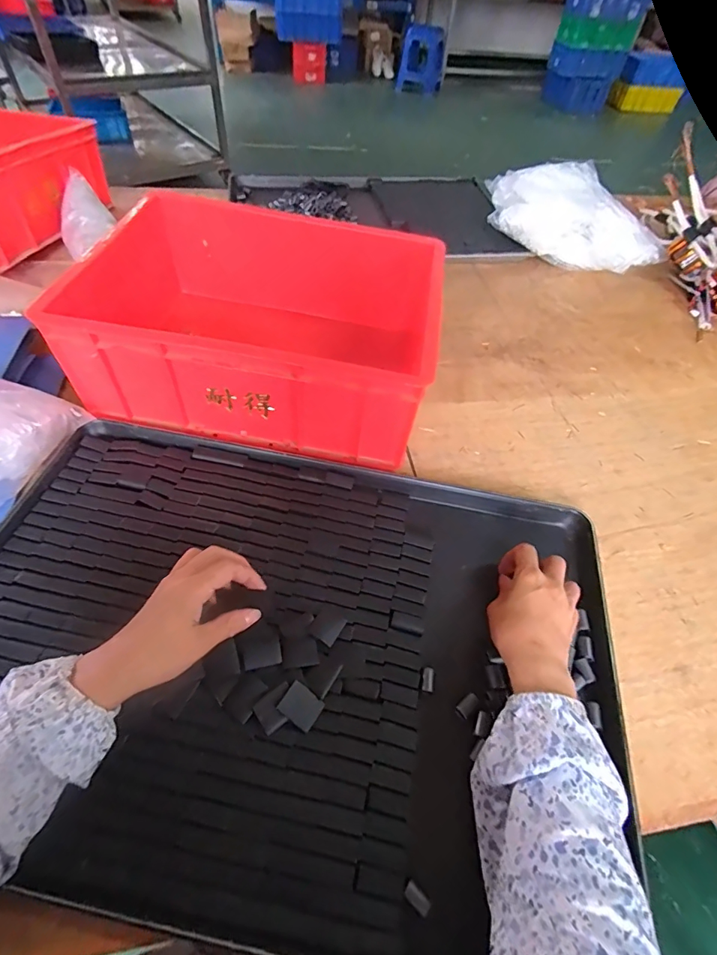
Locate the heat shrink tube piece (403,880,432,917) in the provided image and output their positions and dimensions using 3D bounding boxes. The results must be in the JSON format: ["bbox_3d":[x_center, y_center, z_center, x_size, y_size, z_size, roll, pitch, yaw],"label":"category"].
[{"bbox_3d":[0.041,0.291,0.312,0.020,0.004,0.010,36,58,22],"label":"heat shrink tube piece"}]

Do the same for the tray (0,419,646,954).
[{"bbox_3d":[-0.067,0.141,0.414,0.594,0.022,0.398,10,52,4],"label":"tray"}]

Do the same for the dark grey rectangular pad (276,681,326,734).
[{"bbox_3d":[-0.047,0.187,0.369,0.032,0.004,0.026,39,61,1],"label":"dark grey rectangular pad"}]

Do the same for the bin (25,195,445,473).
[{"bbox_3d":[-0.118,-0.195,0.588,0.410,0.158,0.302,9,52,2],"label":"bin"}]

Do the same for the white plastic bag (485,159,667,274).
[{"bbox_3d":[0.452,-0.536,0.918,0.327,0.136,0.237,-3,52,-7],"label":"white plastic bag"}]

